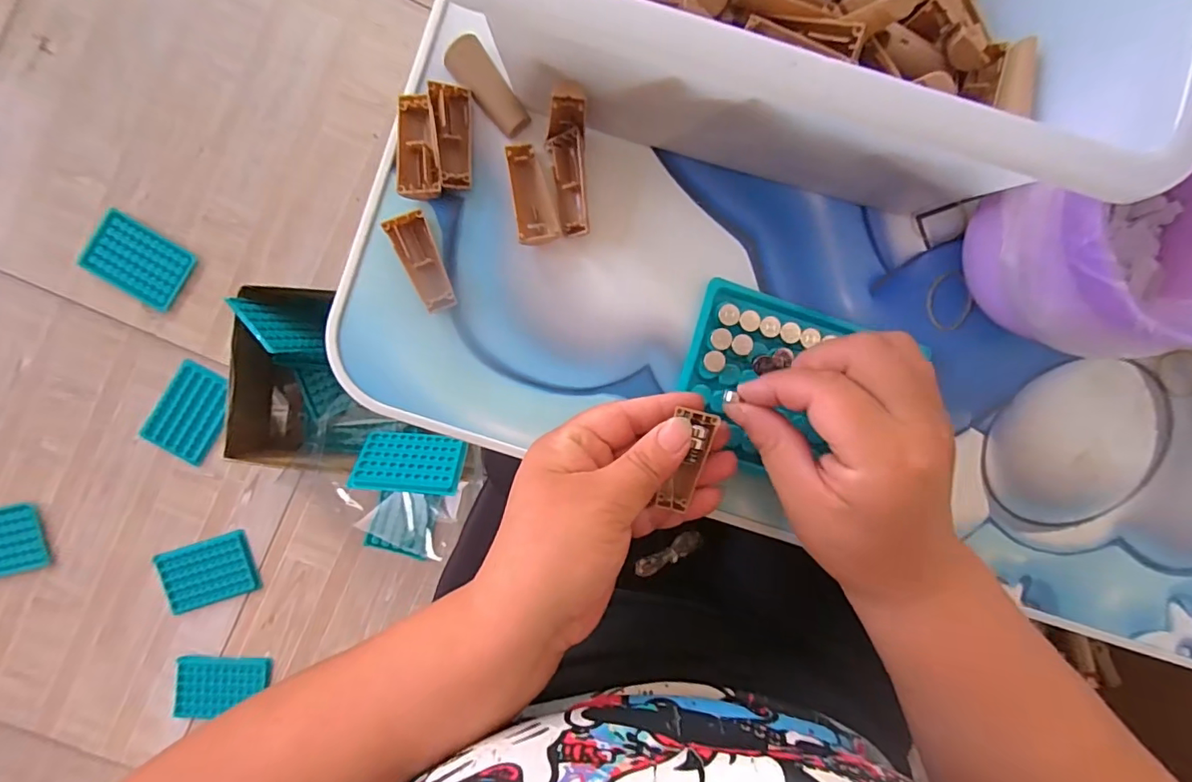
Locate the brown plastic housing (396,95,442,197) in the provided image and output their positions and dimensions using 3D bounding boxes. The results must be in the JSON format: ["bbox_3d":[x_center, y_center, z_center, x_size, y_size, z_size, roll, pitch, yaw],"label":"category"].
[{"bbox_3d":[-0.089,-0.122,0.259,0.021,0.010,0.052,-1,92,-5],"label":"brown plastic housing"}]

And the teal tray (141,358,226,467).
[{"bbox_3d":[-0.582,0.031,0.738,0.088,0.018,0.130,26,90,-5],"label":"teal tray"}]

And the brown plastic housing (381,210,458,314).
[{"bbox_3d":[-0.087,-0.064,0.260,0.019,0.008,0.048,-21,94,-4],"label":"brown plastic housing"}]

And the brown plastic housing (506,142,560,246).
[{"bbox_3d":[-0.032,-0.101,0.267,0.021,0.010,0.049,-8,93,-5],"label":"brown plastic housing"}]

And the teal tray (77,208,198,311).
[{"bbox_3d":[-0.661,-0.188,0.746,0.132,0.017,0.095,31,89,-5],"label":"teal tray"}]

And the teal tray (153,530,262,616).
[{"bbox_3d":[-0.558,0.262,0.743,0.121,0.015,0.093,-16,94,-4],"label":"teal tray"}]

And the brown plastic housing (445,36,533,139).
[{"bbox_3d":[-0.055,-0.153,0.259,0.018,0.010,0.050,-38,95,-2],"label":"brown plastic housing"}]

